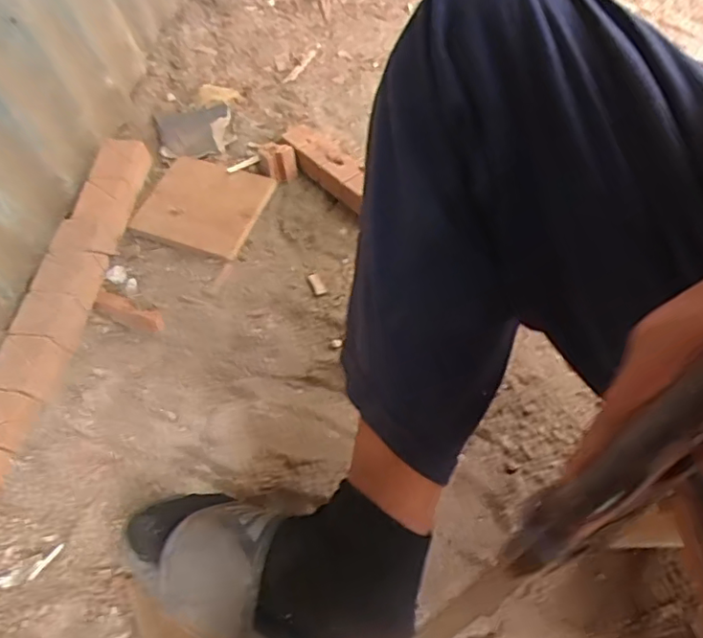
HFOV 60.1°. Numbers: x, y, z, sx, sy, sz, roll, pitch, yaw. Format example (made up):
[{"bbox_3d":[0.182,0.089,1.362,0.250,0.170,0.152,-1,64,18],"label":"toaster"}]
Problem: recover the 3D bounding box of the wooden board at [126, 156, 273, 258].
[{"bbox_3d":[-0.180,-0.140,0.735,0.147,0.016,0.123,18,59,12],"label":"wooden board"}]

